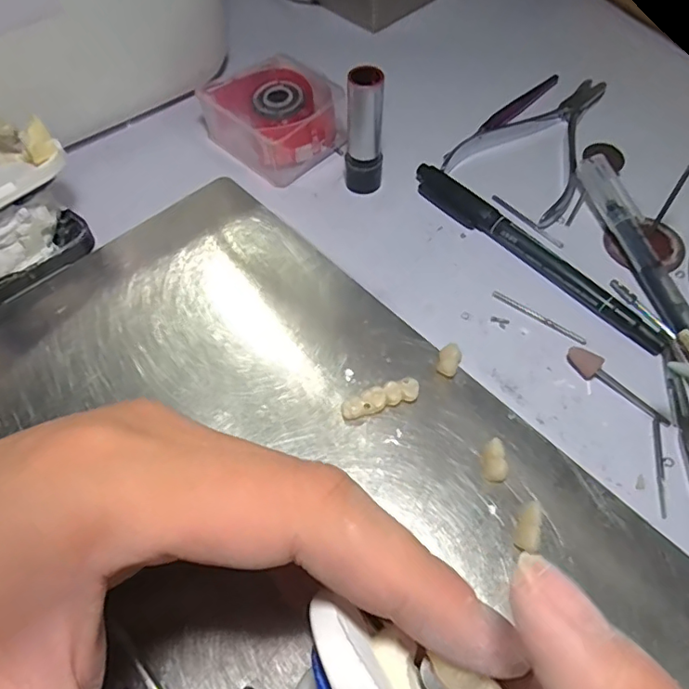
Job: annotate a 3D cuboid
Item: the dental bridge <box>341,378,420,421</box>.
[{"bbox_3d":[0.014,0.022,0.211,0.031,0.008,0.008,-16,60,-9],"label":"dental bridge"}]

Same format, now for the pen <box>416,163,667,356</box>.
[{"bbox_3d":[0.084,-0.043,0.249,0.012,0.010,0.139,-37,65,-20],"label":"pen"}]

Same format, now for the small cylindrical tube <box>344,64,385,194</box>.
[{"bbox_3d":[0.010,-0.100,0.258,0.019,0.062,0.014,3,59,2],"label":"small cylindrical tube"}]

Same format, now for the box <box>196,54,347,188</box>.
[{"bbox_3d":[-0.037,-0.123,0.288,0.052,0.032,0.063,-34,64,-18],"label":"box"}]

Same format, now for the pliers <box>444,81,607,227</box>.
[{"bbox_3d":[0.109,-0.114,0.291,0.065,0.007,0.113,34,65,19],"label":"pliers"}]

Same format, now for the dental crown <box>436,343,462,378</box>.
[{"bbox_3d":[0.043,0.007,0.221,0.009,0.008,0.012,22,61,13],"label":"dental crown"}]

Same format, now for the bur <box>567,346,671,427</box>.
[{"bbox_3d":[0.109,0.016,0.214,0.045,0.007,0.008,34,65,19],"label":"bur"}]

